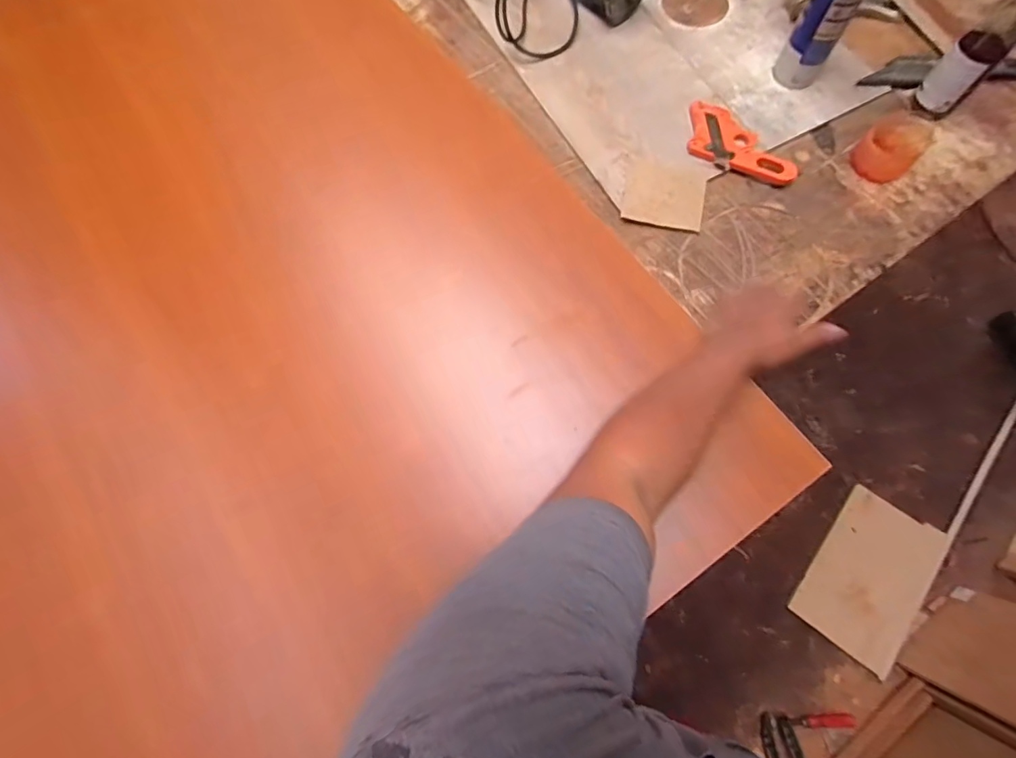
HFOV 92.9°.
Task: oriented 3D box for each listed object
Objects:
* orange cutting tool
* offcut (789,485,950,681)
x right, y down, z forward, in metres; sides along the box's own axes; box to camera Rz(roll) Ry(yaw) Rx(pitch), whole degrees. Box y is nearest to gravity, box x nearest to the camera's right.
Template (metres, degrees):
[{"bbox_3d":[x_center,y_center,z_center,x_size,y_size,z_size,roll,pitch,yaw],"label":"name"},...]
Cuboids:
[{"bbox_3d":[0.333,-0.344,0.719,0.099,0.019,0.187,-36,75,-10],"label":"orange cutting tool"},{"bbox_3d":[0.965,0.522,1.287,0.259,0.017,0.414,36,72,16],"label":"offcut"}]

